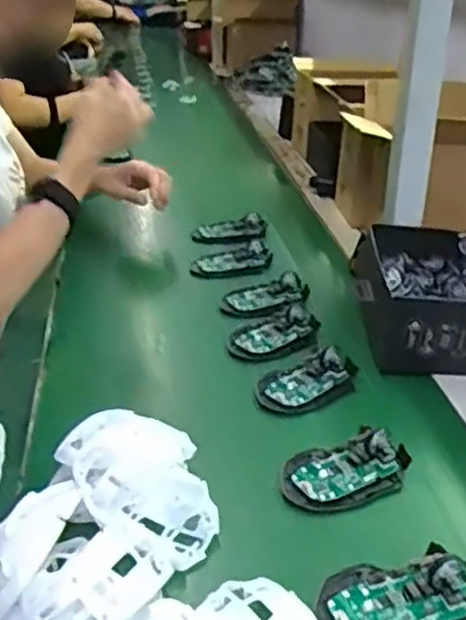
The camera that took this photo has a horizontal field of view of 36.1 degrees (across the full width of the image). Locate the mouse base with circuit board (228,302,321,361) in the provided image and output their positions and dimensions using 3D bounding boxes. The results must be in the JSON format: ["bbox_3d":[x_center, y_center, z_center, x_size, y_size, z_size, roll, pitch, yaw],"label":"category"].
[{"bbox_3d":[0.045,0.021,0.811,0.108,0.027,0.063,-19,33,-34],"label":"mouse base with circuit board"}]

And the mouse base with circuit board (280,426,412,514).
[{"bbox_3d":[0.096,0.131,0.594,0.113,0.019,0.069,-8,29,-18],"label":"mouse base with circuit board"}]

